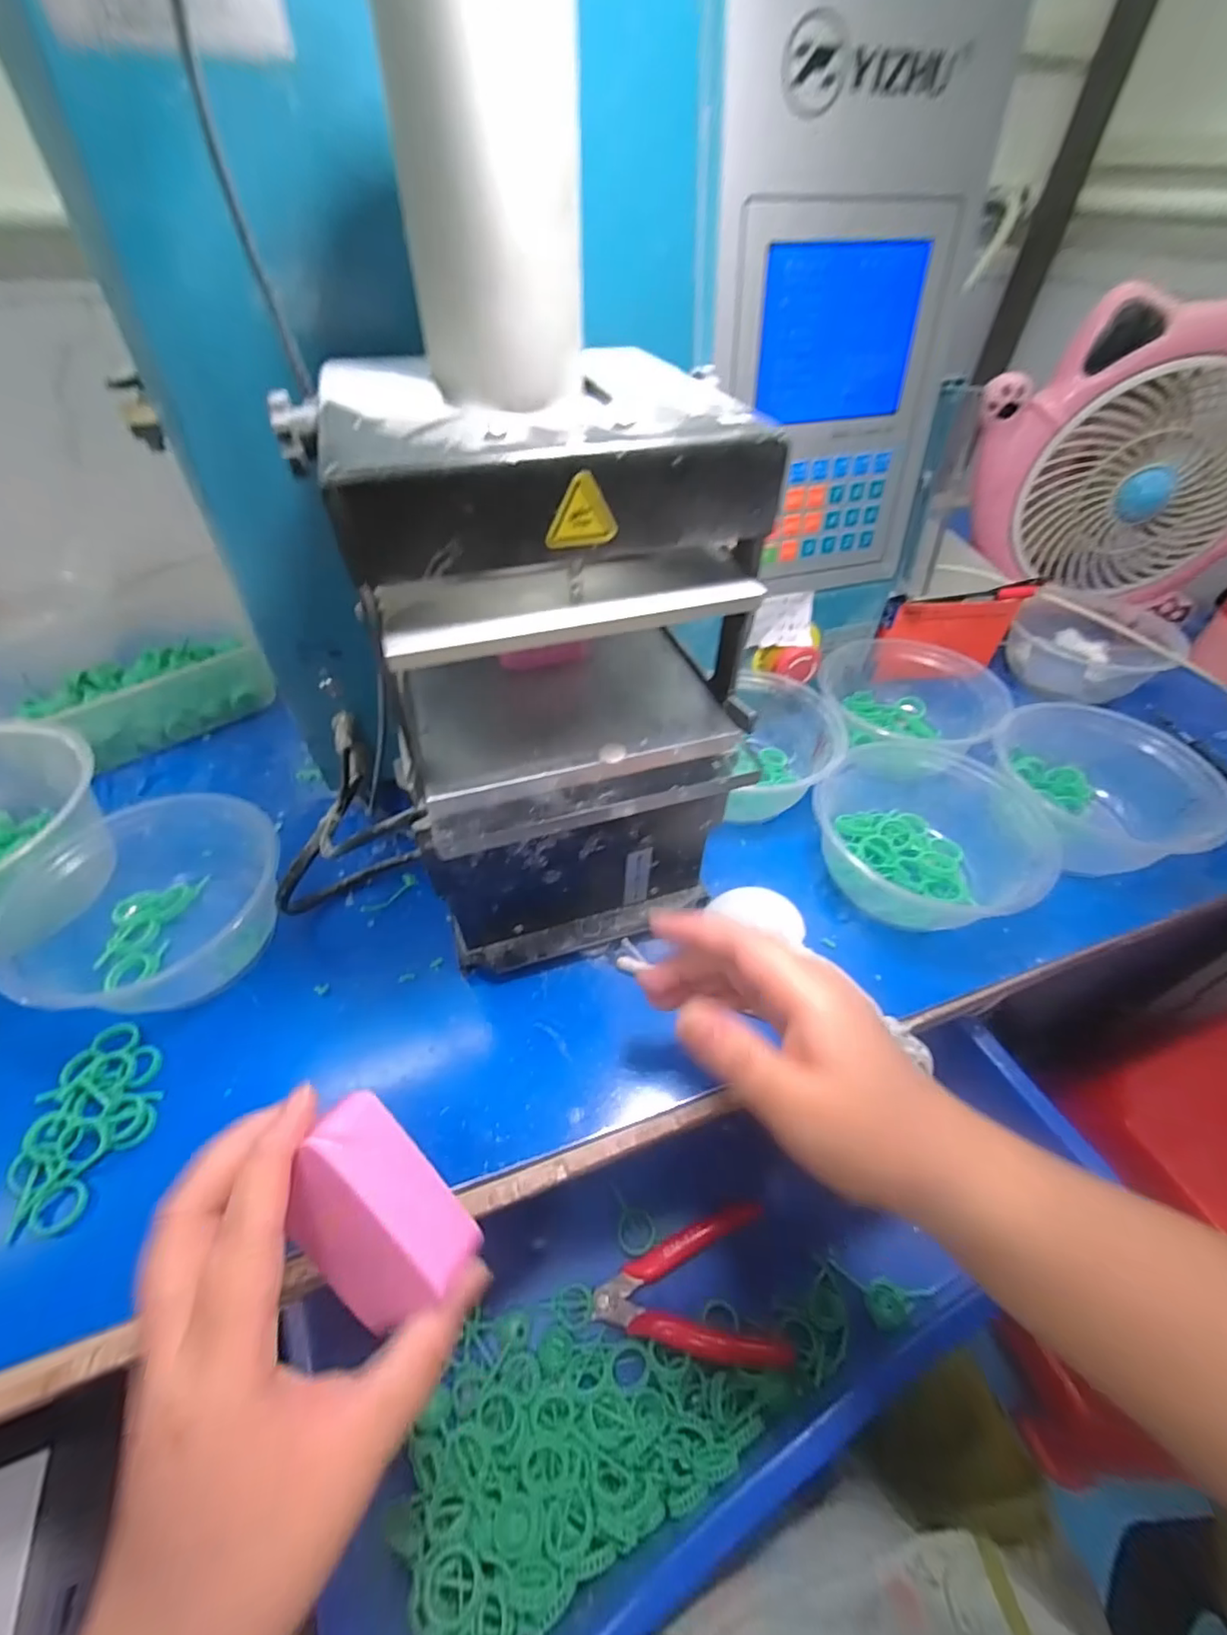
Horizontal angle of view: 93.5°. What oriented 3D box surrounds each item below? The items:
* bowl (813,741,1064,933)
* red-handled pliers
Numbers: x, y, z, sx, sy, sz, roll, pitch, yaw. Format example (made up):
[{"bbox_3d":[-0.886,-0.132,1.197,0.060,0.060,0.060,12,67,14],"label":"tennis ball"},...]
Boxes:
[{"bbox_3d":[0.199,0.011,0.379,0.132,0.064,0.117,19,50,15],"label":"bowl"},{"bbox_3d":[0.043,0.282,0.345,0.107,0.016,0.076,-4,48,-5],"label":"red-handled pliers"}]

